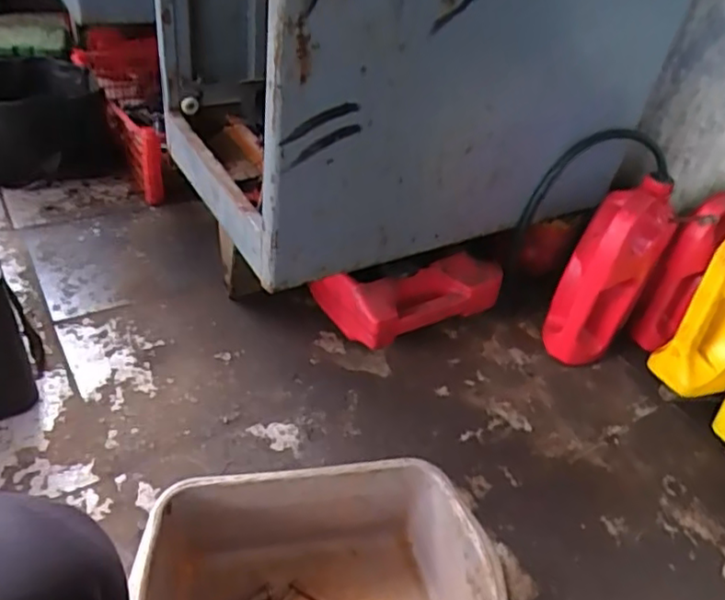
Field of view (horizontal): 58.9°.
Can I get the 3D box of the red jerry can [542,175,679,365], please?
[{"bbox_3d":[0.369,-0.029,0.979,0.101,0.289,0.141,36,46,28],"label":"red jerry can"}]

